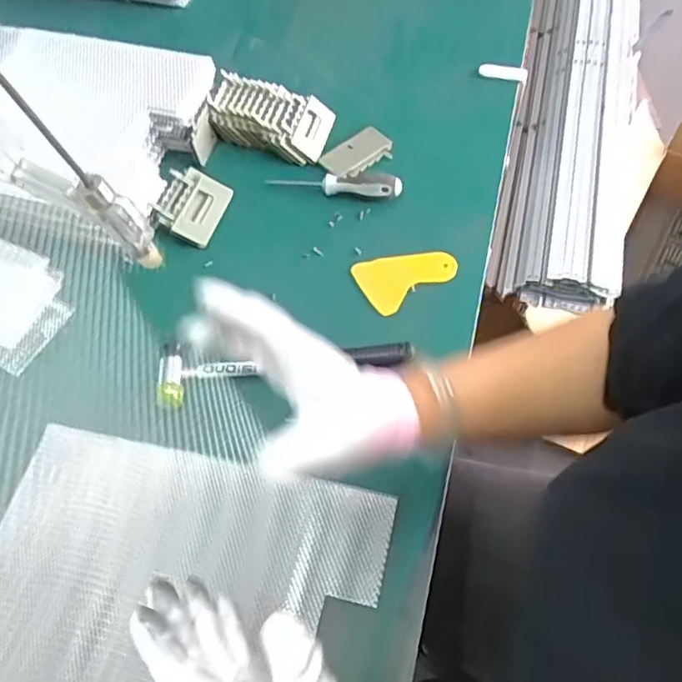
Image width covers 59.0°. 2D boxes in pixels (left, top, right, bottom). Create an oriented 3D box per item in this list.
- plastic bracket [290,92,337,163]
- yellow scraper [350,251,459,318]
[{"bbox_3d":[-0.032,-0.261,0.741,0.040,0.010,0.089,28,65,-23],"label":"plastic bracket"},{"bbox_3d":[0.068,-0.074,0.639,0.099,0.009,0.066,-28,61,-12],"label":"yellow scraper"}]

